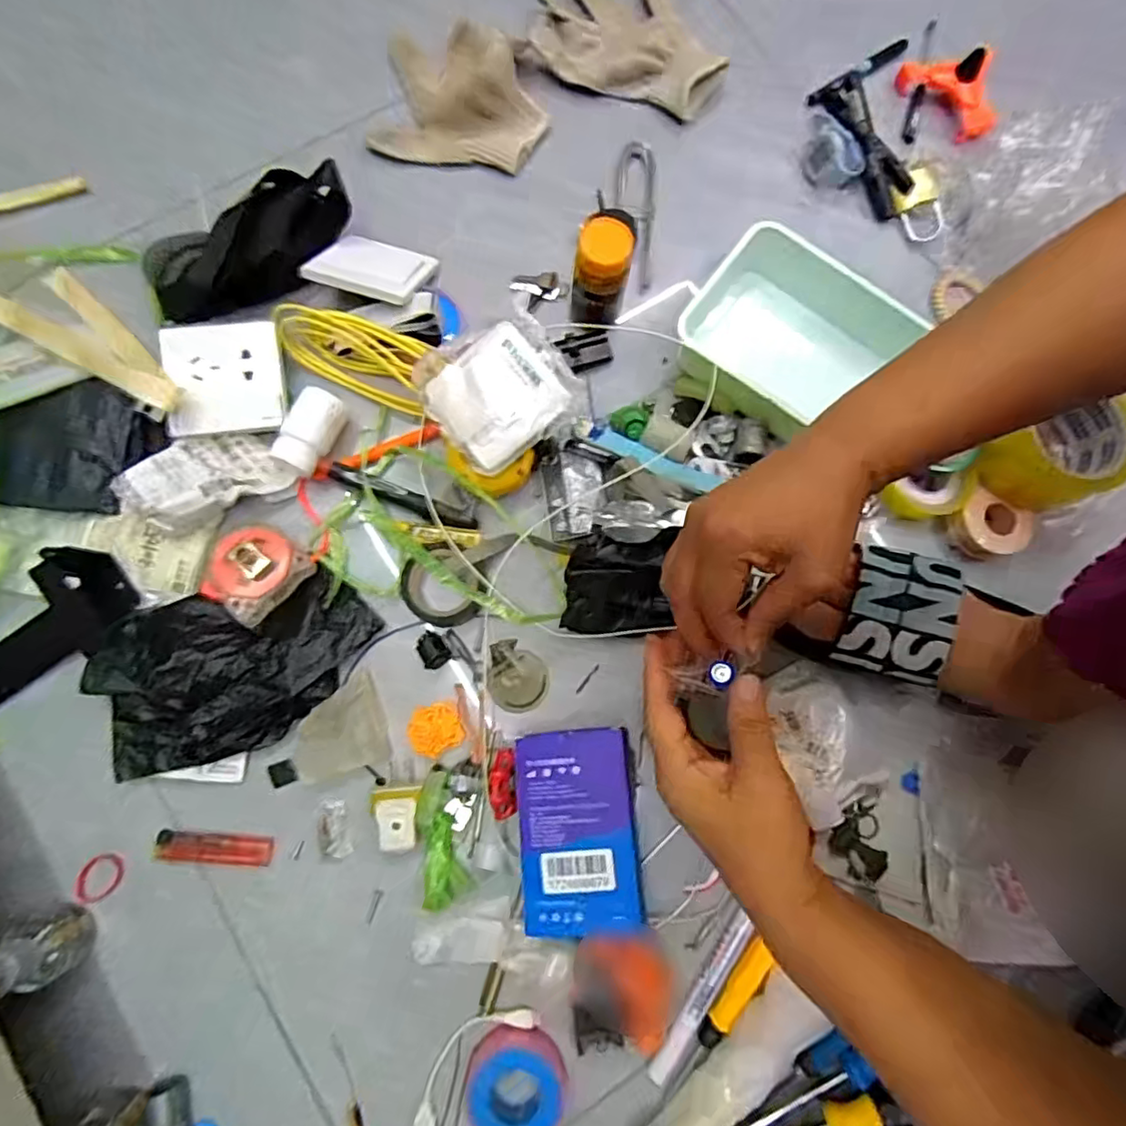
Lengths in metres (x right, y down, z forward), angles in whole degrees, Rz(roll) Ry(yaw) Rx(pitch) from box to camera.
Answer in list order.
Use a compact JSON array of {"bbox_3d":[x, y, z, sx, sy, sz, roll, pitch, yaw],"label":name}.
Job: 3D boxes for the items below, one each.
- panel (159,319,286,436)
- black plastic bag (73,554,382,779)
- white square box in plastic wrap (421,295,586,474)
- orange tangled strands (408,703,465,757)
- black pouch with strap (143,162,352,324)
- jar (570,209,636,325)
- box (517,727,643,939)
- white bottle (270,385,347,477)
[{"bbox_3d":[-0.270,-0.147,0.479,0.088,0.016,0.087,-3,80,-3],"label":"panel"},{"bbox_3d":[-0.244,0.078,0.452,0.196,0.032,0.121,-13,81,-5],"label":"black plastic bag"},{"bbox_3d":[-0.048,-0.133,0.460,0.107,0.027,0.101,-29,83,-7],"label":"white square box in plastic wrap"},{"bbox_3d":[-0.098,0.126,0.462,0.039,0.008,0.037,0,80,-2],"label":"orange tangled strands"},{"bbox_3d":[-0.257,-0.260,0.501,0.177,0.061,0.070,-42,84,-8],"label":"black pouch with strap"},{"bbox_3d":[0.031,-0.234,0.490,0.042,0.086,0.046,0,80,-2],"label":"jar"},{"bbox_3d":[0.009,0.185,0.421,0.083,0.010,0.128,-7,72,11],"label":"box"},{"bbox_3d":[-0.200,-0.103,0.483,0.037,0.032,0.066,26,80,2],"label":"white bottle"}]

